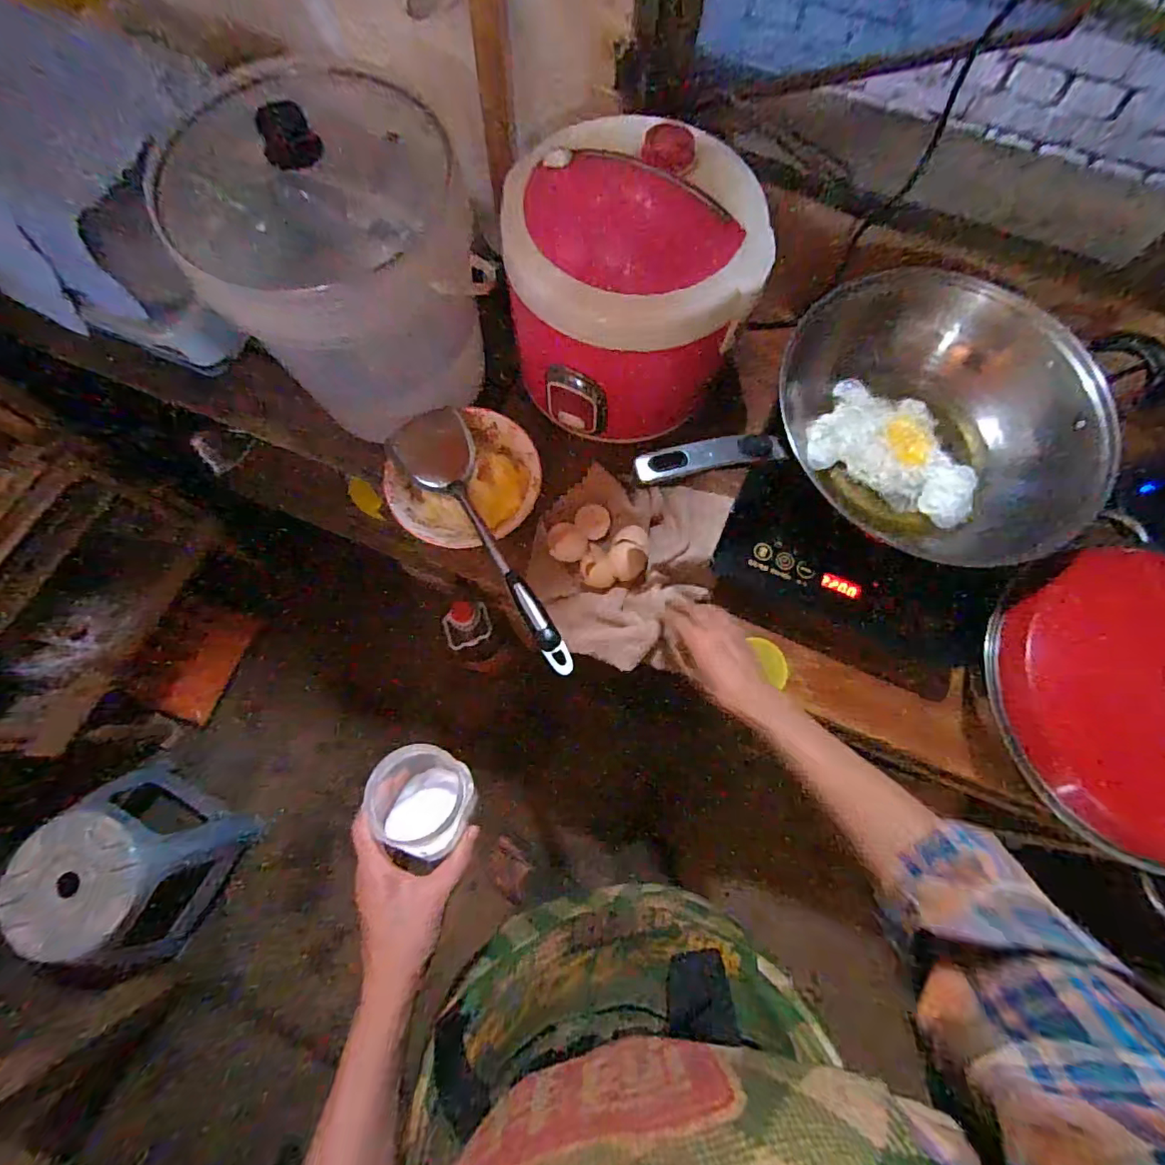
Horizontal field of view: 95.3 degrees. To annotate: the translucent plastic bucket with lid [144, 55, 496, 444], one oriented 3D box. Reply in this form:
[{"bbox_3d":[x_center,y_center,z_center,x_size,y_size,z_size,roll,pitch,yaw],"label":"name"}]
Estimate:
[{"bbox_3d":[-0.234,-0.322,0.541,0.239,0.259,0.248,2,73,0],"label":"translucent plastic bucket with lid"}]

